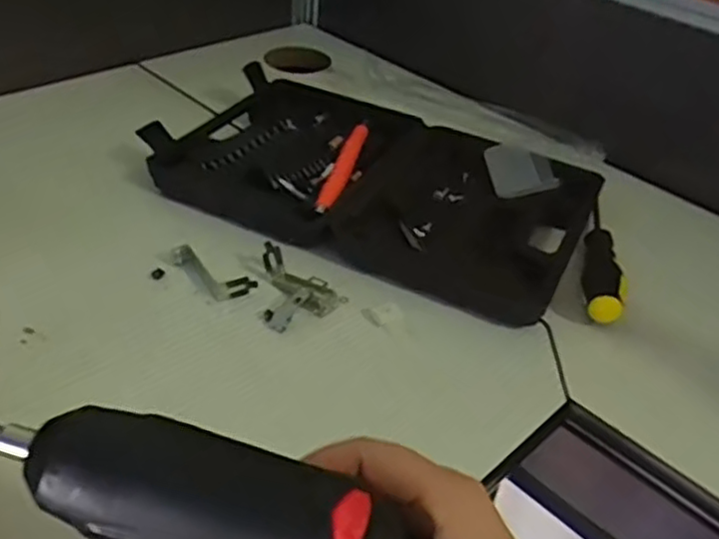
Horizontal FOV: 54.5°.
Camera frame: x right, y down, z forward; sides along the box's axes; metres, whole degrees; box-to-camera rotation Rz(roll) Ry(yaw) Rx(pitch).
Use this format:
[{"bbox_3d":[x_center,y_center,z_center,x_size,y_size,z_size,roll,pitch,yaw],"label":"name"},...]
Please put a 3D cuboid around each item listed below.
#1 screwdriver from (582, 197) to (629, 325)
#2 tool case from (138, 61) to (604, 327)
[{"bbox_3d":[0.185,-0.019,0.535,0.023,0.023,0.162,12,38,7],"label":"screwdriver"},{"bbox_3d":[0.013,-0.075,0.594,0.355,0.036,0.219,22,40,19],"label":"tool case"}]

